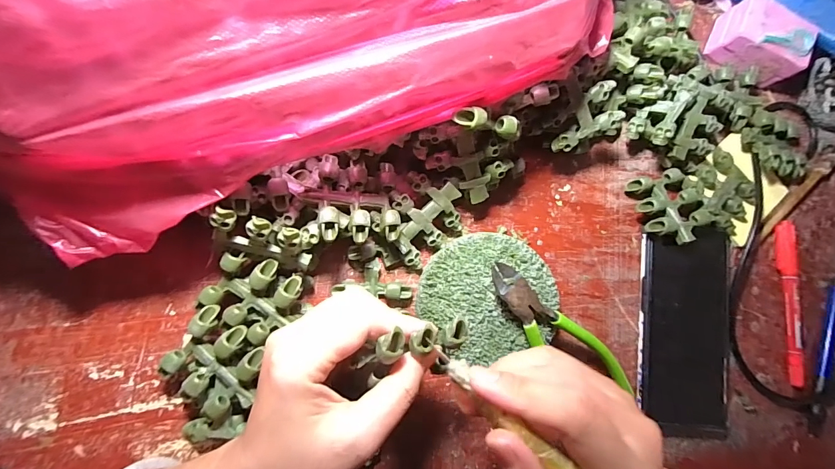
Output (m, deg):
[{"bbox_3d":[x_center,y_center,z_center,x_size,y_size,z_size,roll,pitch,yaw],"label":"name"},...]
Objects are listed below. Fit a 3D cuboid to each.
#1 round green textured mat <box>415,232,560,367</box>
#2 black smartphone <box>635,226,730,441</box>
[{"bbox_3d":[0.051,0.044,0.283,0.100,0.025,0.088,-17,87,-9],"label":"round green textured mat"},{"bbox_3d":[0.223,0.080,0.311,0.082,0.014,0.165,7,84,-7],"label":"black smartphone"}]

